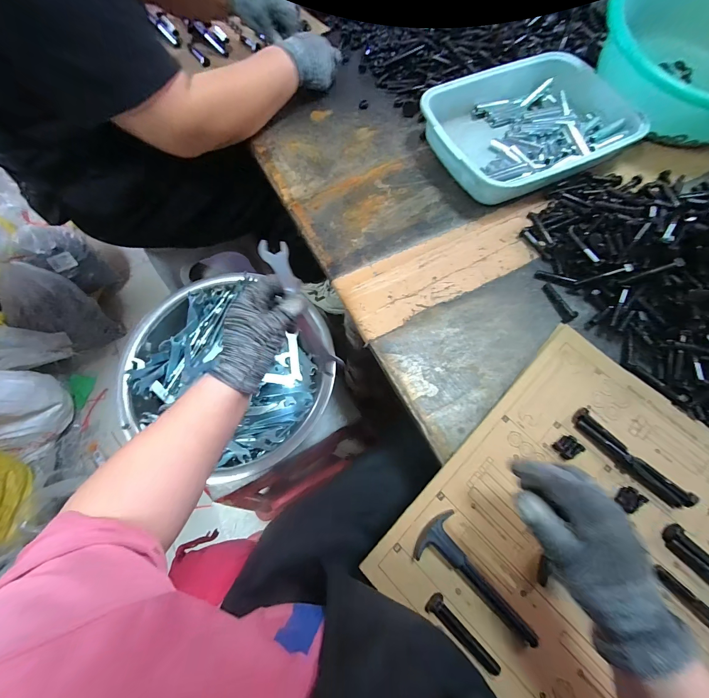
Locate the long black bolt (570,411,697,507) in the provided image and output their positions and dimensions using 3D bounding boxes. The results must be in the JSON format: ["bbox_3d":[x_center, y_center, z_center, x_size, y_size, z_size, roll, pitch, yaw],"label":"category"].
[{"bbox_3d":[0.299,0.120,0.351,0.023,0.015,0.131,-42,73,-15],"label":"long black bolt"}]

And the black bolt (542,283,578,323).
[{"bbox_3d":[0.278,-0.065,0.435,0.017,0.011,0.058,-16,69,-6],"label":"black bolt"}]

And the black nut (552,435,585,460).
[{"bbox_3d":[0.238,0.109,0.357,0.028,0.007,0.022,-29,70,-10],"label":"black nut"}]

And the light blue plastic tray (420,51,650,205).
[{"bbox_3d":[0.302,-0.381,0.539,0.366,0.058,0.240,-25,70,-9],"label":"light blue plastic tray"}]

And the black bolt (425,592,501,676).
[{"bbox_3d":[0.099,0.259,0.291,0.077,0.015,0.018,40,74,15],"label":"black bolt"}]

